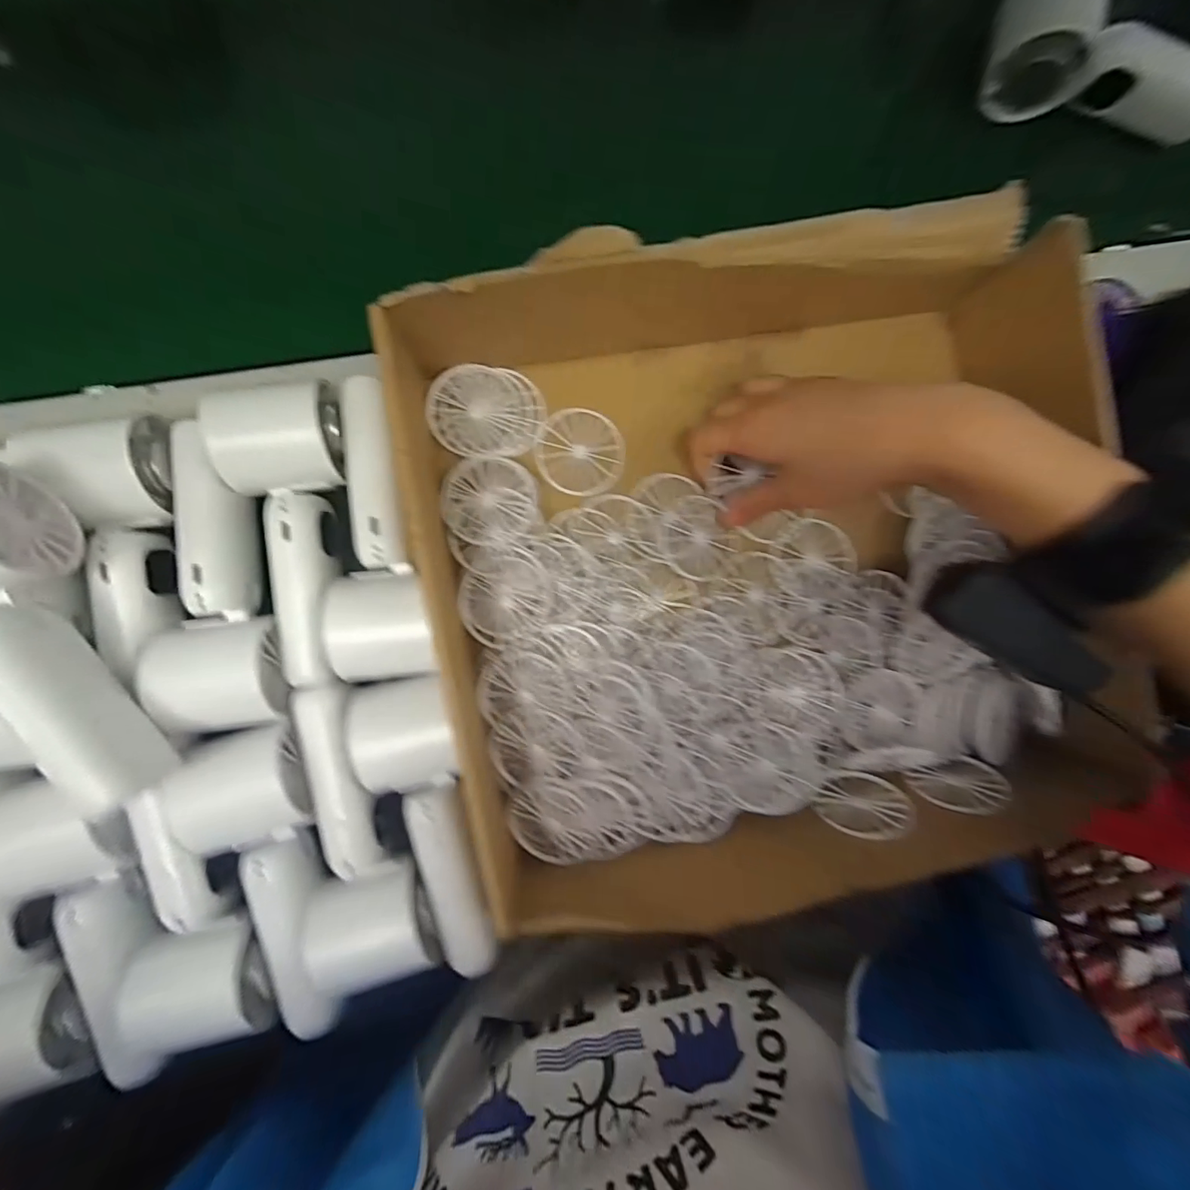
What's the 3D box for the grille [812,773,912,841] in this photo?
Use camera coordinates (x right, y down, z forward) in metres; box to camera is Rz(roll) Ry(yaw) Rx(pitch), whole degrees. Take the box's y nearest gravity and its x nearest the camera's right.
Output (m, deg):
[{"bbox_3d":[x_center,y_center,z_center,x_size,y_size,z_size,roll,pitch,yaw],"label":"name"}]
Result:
[{"bbox_3d":[0.156,0.121,0.295,0.048,0.049,0.004,-34,120,-45],"label":"grille"}]

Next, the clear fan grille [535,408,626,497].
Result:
[{"bbox_3d":[-0.009,-0.085,0.304,0.051,0.004,0.049,0,92,-6],"label":"clear fan grille"}]

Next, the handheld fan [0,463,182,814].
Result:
[{"bbox_3d":[-0.244,0.026,0.219,0.058,0.053,0.152,-28,94,-5],"label":"handheld fan"}]

